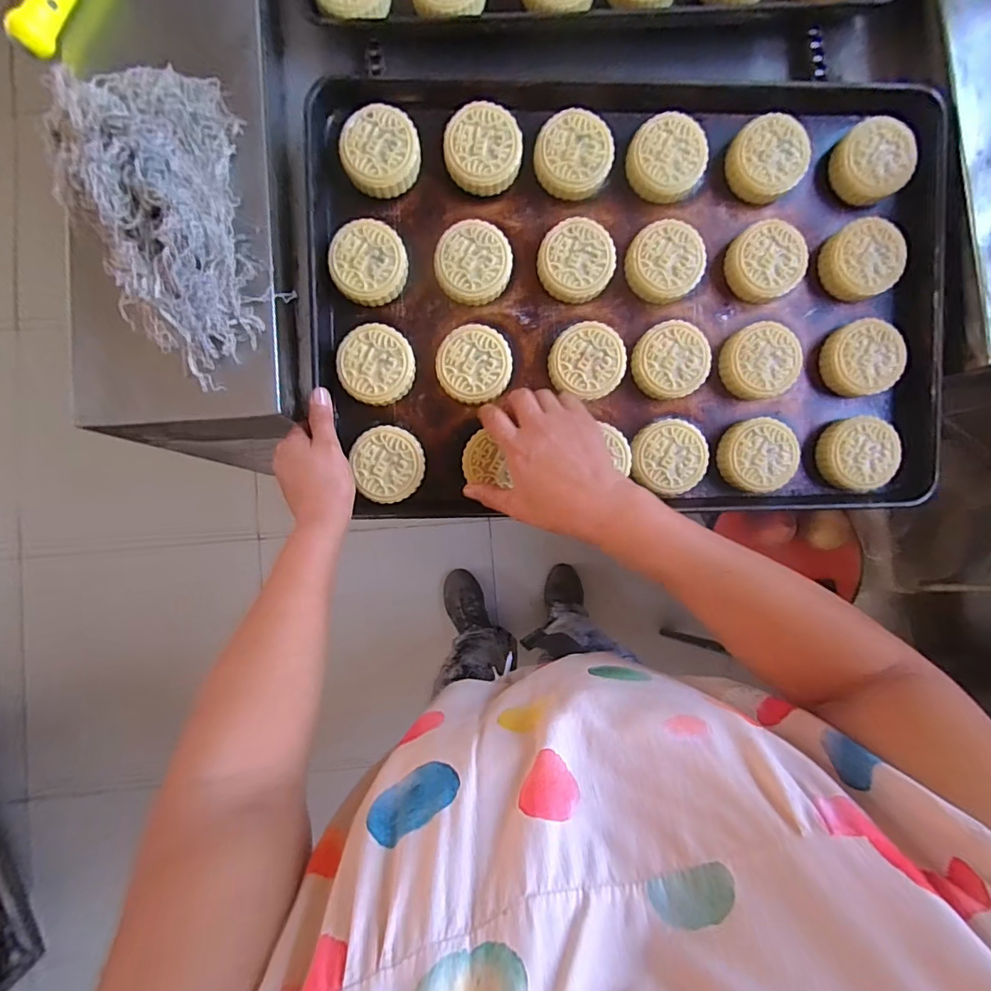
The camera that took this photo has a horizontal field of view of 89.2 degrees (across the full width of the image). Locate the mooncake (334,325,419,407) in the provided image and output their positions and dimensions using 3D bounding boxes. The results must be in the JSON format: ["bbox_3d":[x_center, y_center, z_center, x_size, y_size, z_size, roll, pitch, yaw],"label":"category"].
[{"bbox_3d":[-0.112,-0.122,0.476,0.067,0.031,0.072,0,83,-2],"label":"mooncake"}]

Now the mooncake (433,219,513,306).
[{"bbox_3d":[-0.021,-0.218,0.477,0.070,0.032,0.069,-11,83,-3],"label":"mooncake"}]

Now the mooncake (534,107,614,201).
[{"bbox_3d":[0.074,-0.320,0.478,0.069,0.036,0.067,0,83,-2],"label":"mooncake"}]

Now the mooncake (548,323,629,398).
[{"bbox_3d":[0.088,-0.129,0.481,0.071,0.021,0.065,0,83,-2],"label":"mooncake"}]

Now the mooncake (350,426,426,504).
[{"bbox_3d":[-0.101,-0.030,0.478,0.063,0.021,0.069,-14,84,-3],"label":"mooncake"}]

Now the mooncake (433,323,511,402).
[{"bbox_3d":[-0.021,-0.123,0.478,0.069,0.025,0.068,0,83,-2],"label":"mooncake"}]

